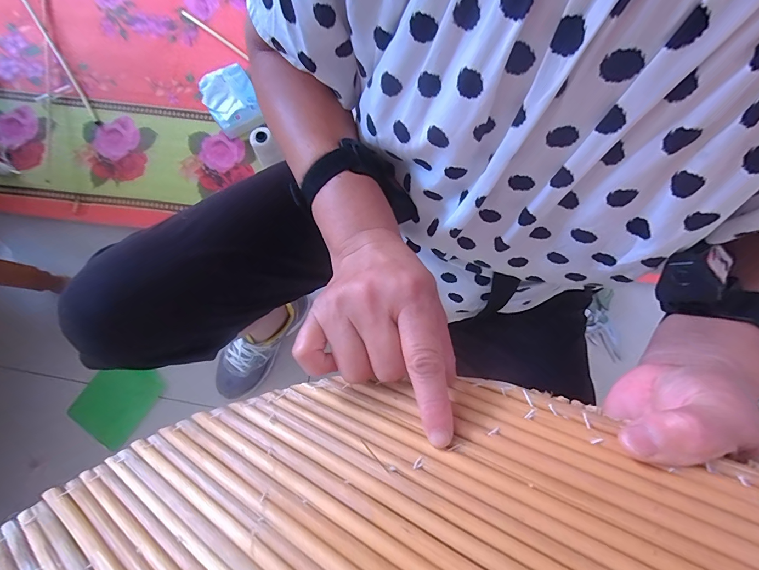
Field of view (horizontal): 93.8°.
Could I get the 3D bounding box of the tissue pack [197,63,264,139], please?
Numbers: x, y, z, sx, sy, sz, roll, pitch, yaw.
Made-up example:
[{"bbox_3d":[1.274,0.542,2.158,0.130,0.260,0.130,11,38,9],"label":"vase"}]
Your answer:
[{"bbox_3d":[-0.331,-0.414,0.794,0.111,0.039,0.147,-30,83,-6],"label":"tissue pack"}]

